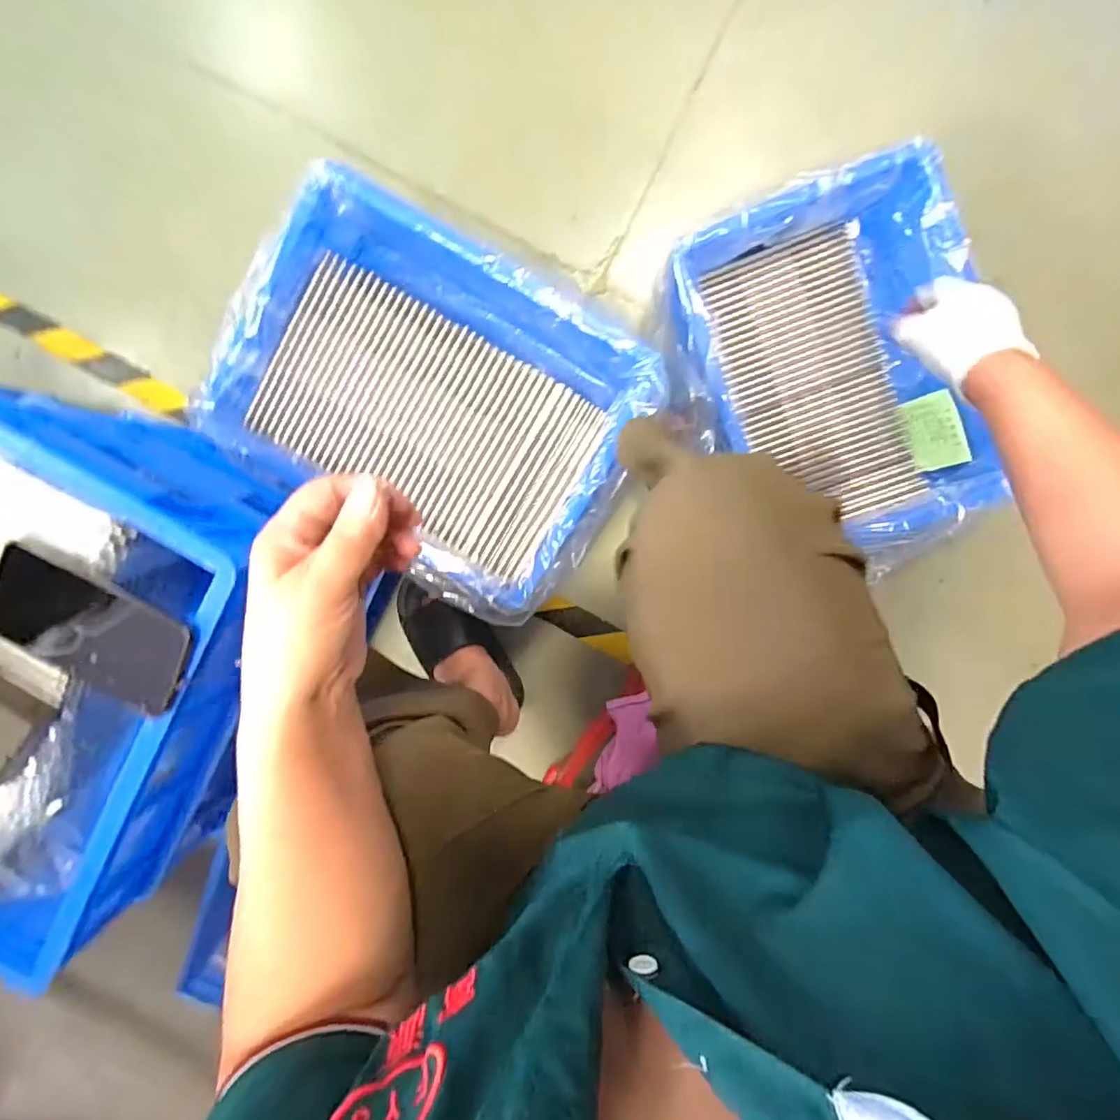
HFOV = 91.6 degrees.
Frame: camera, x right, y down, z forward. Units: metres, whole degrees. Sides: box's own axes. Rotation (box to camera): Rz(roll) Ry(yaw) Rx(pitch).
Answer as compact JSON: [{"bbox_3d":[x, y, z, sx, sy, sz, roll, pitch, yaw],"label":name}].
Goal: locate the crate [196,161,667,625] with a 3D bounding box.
[{"bbox_3d":[-0.137,-0.168,0.623,0.432,0.115,0.311,33,97,0],"label":"crate"}]

